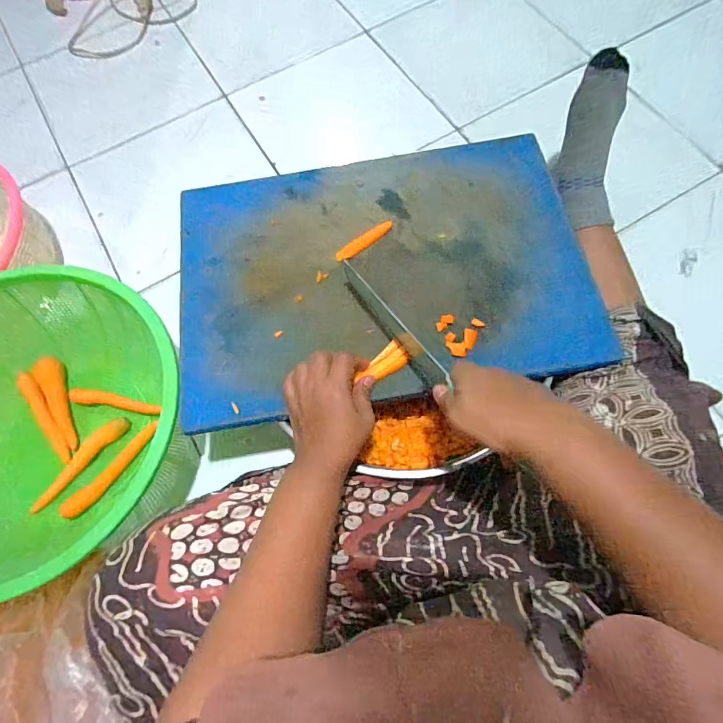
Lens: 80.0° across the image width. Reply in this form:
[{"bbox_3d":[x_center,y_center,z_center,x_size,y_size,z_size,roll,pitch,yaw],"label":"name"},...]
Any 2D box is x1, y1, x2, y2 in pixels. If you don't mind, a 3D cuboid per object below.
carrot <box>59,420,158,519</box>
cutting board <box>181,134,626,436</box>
[{"bbox_3d":[-0.325,0.141,0.566,0.022,0.025,0.146,36,75,13],"label":"carrot"},{"bbox_3d":[0.020,-0.113,0.507,0.465,0.022,0.320,-9,70,-2],"label":"cutting board"}]

